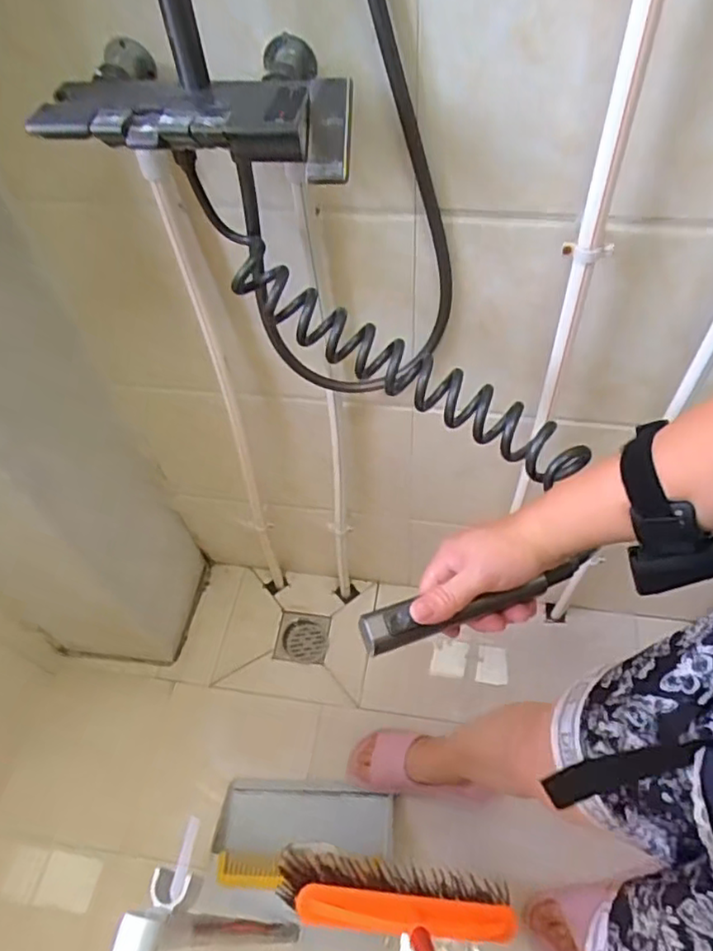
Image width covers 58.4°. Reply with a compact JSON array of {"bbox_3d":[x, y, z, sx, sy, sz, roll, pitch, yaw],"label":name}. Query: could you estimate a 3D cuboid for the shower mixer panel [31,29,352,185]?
[{"bbox_3d":[-0.128,-0.320,0.541,0.251,0.048,0.157,2,55,5],"label":"shower mixer panel"}]

